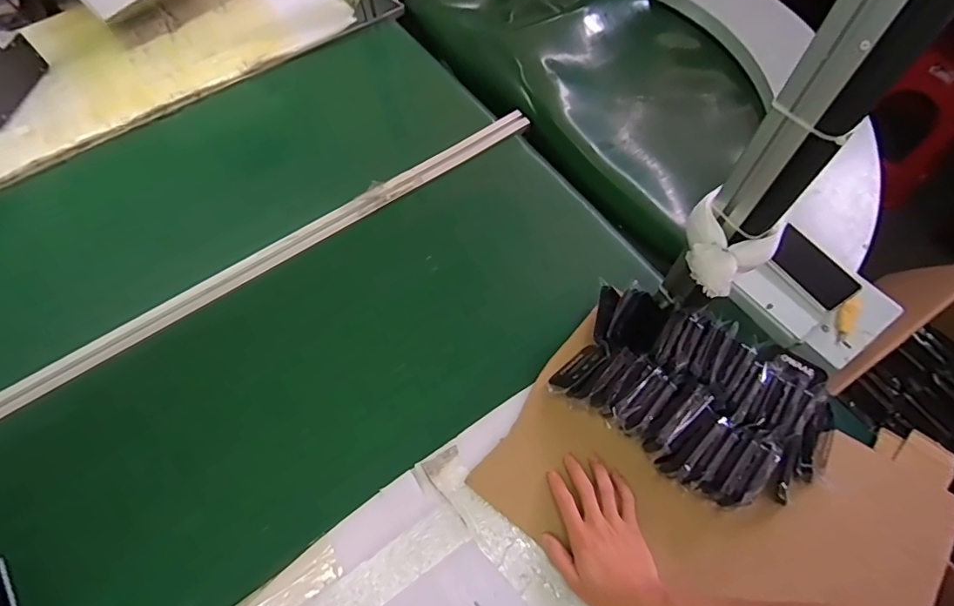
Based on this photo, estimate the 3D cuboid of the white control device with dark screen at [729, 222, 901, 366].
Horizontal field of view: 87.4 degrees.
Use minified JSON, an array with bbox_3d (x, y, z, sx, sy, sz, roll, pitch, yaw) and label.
[{"bbox_3d":[0.500,-0.006,0.731,0.167,0.046,0.192,-41,70,-16],"label":"white control device with dark screen"}]

